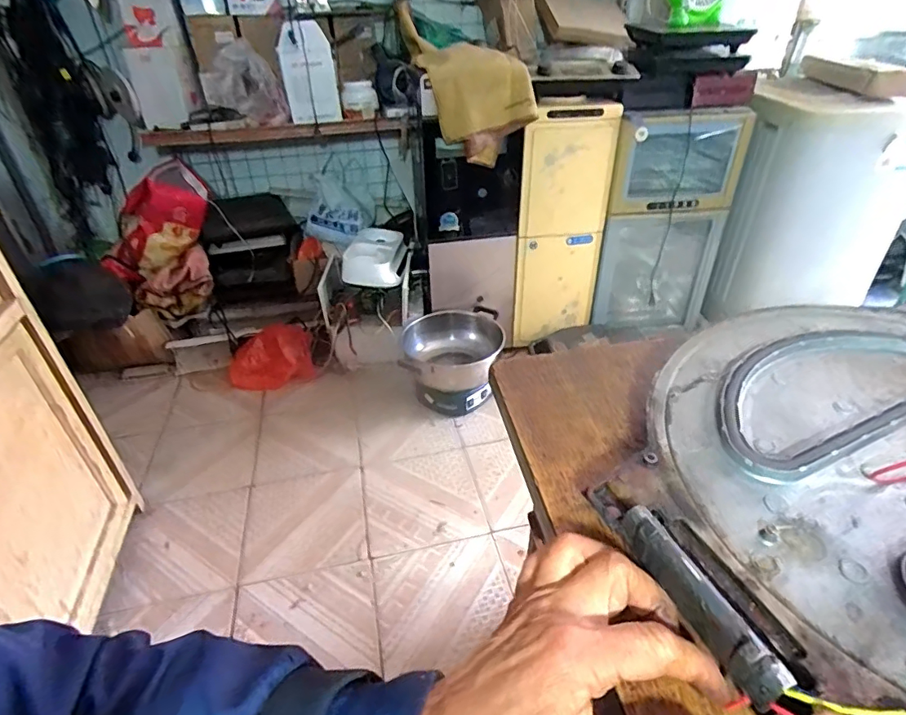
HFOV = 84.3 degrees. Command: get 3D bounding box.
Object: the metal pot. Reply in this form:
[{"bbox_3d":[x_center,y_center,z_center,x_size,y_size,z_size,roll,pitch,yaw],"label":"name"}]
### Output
[{"bbox_3d":[-0.002,0.008,1.657,0.315,0.202,0.325,-1,35,1],"label":"metal pot"}]

